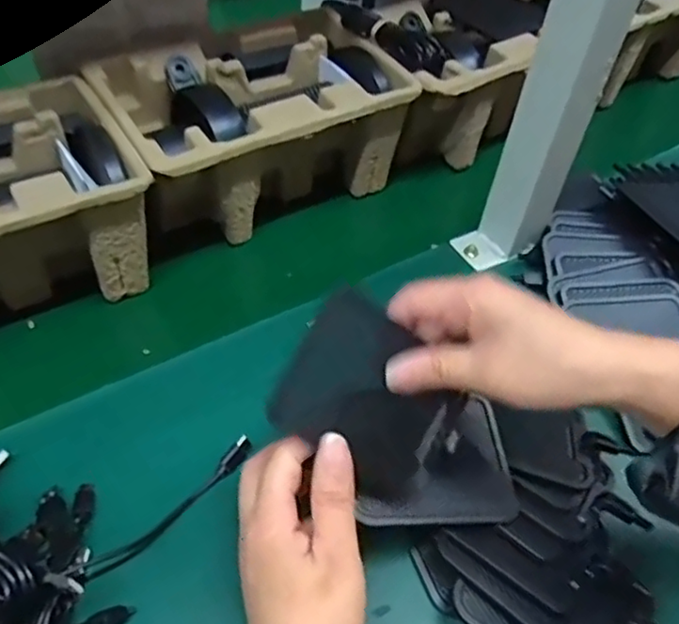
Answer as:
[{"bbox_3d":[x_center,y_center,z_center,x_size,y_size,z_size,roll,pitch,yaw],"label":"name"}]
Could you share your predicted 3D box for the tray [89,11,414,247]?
[{"bbox_3d":[-0.071,-0.146,0.524,0.234,0.103,0.145,-28,58,-24],"label":"tray"}]

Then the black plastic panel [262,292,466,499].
[{"bbox_3d":[0.016,0.044,0.332,0.094,0.009,0.077,38,86,-14],"label":"black plastic panel"}]

